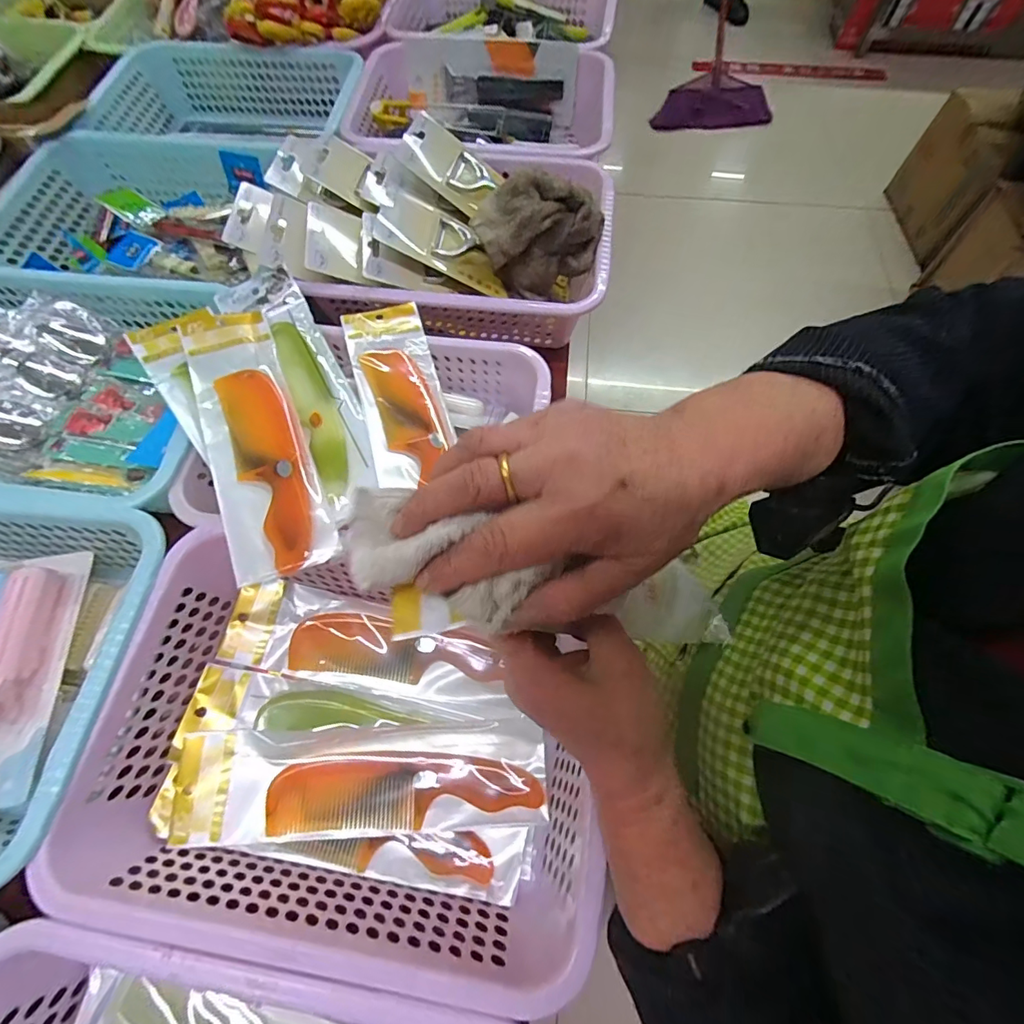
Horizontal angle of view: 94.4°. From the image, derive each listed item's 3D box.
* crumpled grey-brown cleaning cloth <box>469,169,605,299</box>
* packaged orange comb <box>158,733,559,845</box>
[{"bbox_3d":[0.028,-0.289,0.496,0.131,0.094,0.094,-6,66,-3],"label":"crumpled grey-brown cleaning cloth"},{"bbox_3d":[-0.108,0.199,0.348,0.262,0.011,0.067,-1,66,-1],"label":"packaged orange comb"}]

